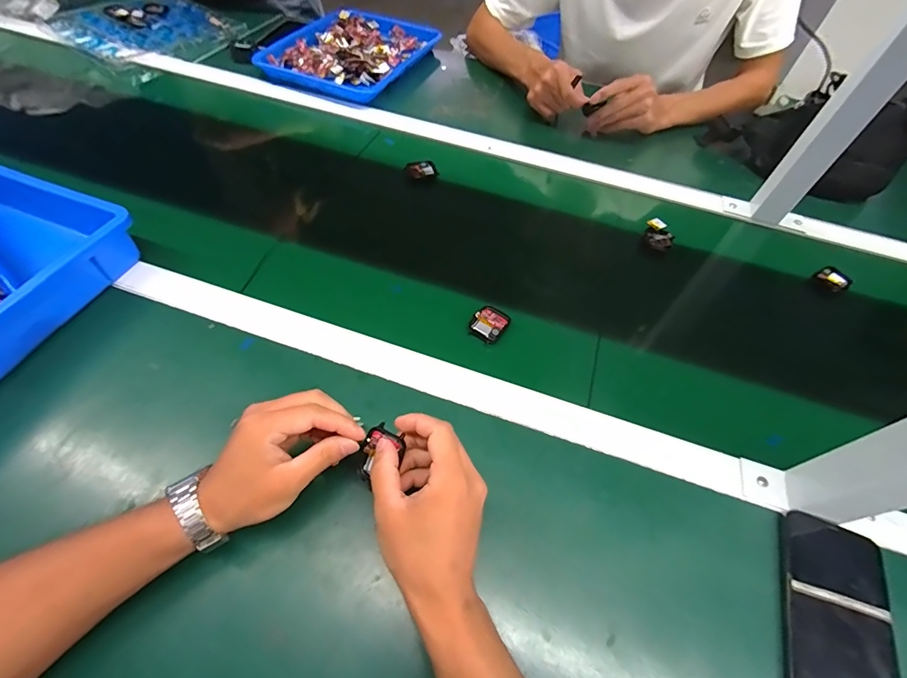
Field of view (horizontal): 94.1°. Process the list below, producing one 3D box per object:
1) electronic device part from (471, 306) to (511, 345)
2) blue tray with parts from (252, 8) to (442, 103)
[{"bbox_3d":[0.043,-0.017,0.483,0.036,0.009,0.043,33,59,17],"label":"electronic device part"},{"bbox_3d":[-0.183,-0.544,0.796,0.228,0.033,0.314,23,57,11],"label":"blue tray with parts"}]

